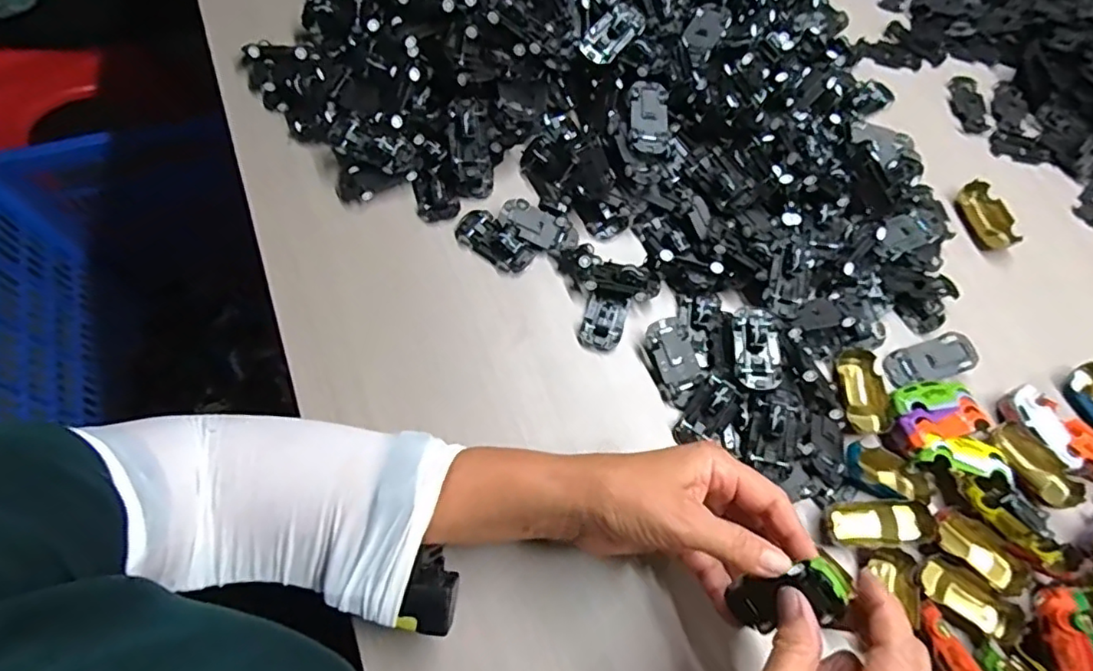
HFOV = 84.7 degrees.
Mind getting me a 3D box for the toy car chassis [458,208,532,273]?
[{"bbox_3d":[-0.040,-0.076,0.470,0.064,0.015,0.031,35,70,11],"label":"toy car chassis"}]

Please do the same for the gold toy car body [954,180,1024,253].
[{"bbox_3d":[0.383,-0.103,0.522,0.036,0.017,0.062,-17,69,-10],"label":"gold toy car body"}]

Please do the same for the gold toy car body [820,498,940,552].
[{"bbox_3d":[0.221,0.127,0.401,0.067,0.019,0.030,-2,67,-4],"label":"gold toy car body"}]

